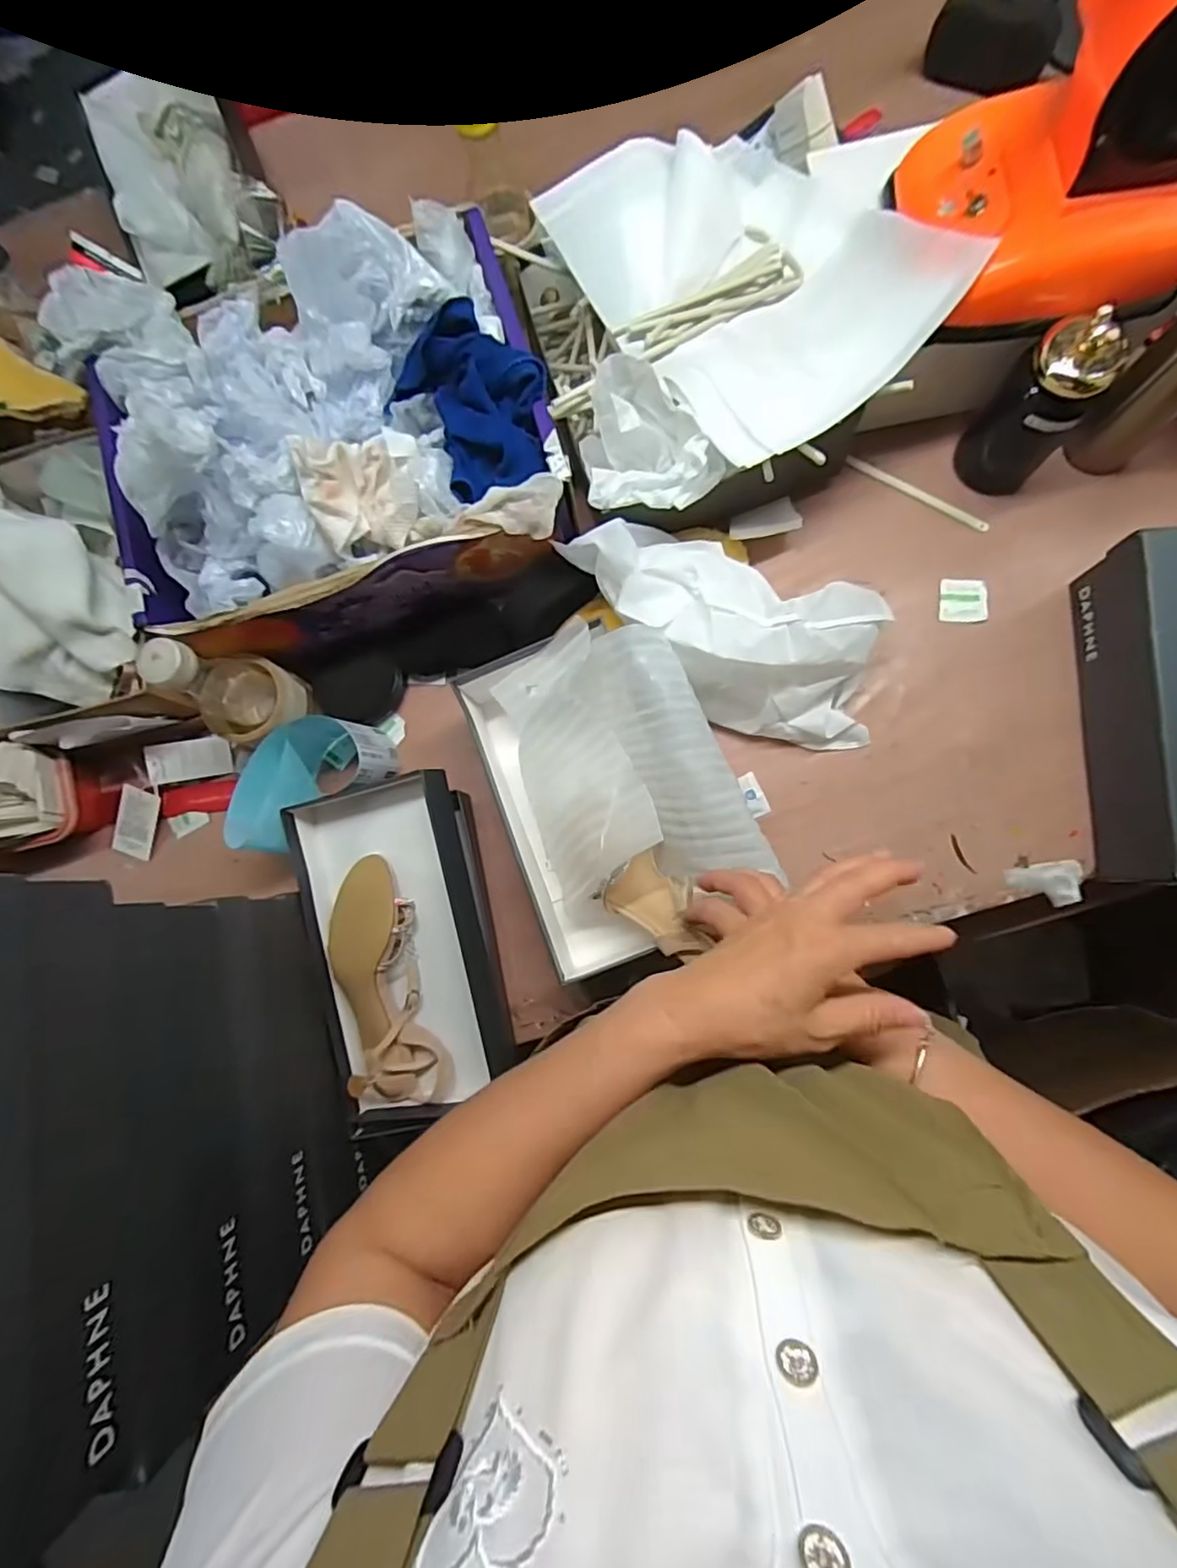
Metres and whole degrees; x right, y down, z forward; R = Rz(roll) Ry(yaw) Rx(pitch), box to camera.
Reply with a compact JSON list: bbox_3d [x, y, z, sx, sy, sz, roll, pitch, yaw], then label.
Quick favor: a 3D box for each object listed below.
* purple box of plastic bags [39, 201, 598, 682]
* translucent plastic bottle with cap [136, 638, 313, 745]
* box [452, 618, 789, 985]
[{"bbox_3d":[-0.244,-0.320,0.572,0.412,0.185,0.341,-13,81,4],"label":"purple box of plastic bags"},{"bbox_3d":[-0.336,-0.087,0.559,0.081,0.149,0.081,-1,82,6],"label":"translucent plastic bottle with cap"},{"bbox_3d":[0.016,0.003,0.559,0.210,0.140,0.294,-20,81,3],"label":"box"}]

